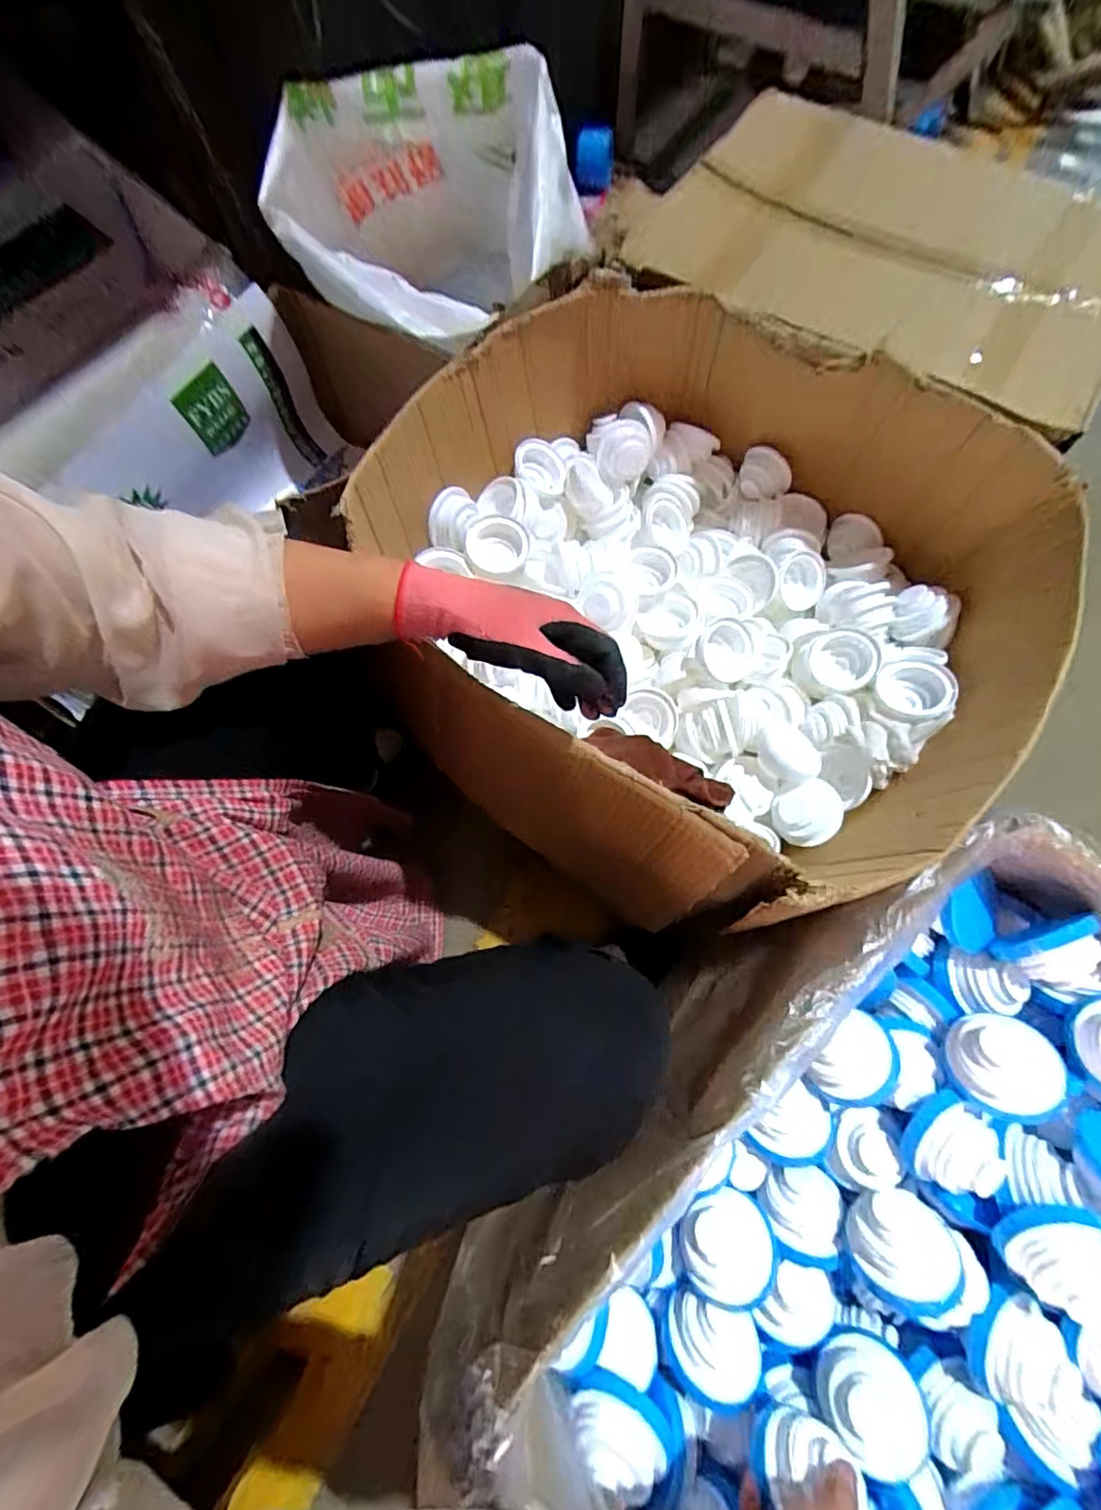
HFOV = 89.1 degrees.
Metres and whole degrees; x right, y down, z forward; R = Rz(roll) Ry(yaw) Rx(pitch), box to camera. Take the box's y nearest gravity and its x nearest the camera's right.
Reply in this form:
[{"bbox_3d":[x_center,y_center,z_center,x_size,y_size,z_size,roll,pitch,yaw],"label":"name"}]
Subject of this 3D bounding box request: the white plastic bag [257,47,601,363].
[{"bbox_3d":[-0.156,-0.629,0.663,0.360,0.221,0.193,23,72,8],"label":"white plastic bag"}]

